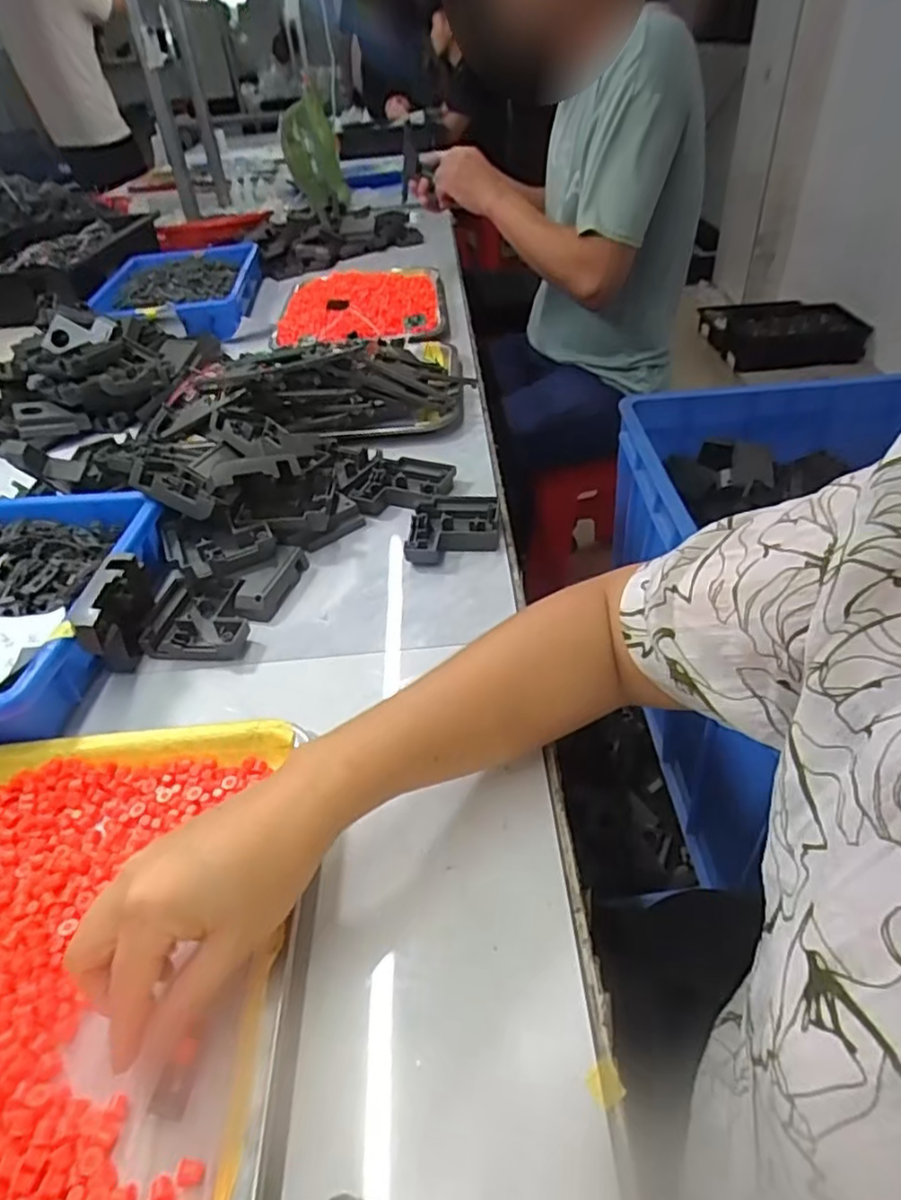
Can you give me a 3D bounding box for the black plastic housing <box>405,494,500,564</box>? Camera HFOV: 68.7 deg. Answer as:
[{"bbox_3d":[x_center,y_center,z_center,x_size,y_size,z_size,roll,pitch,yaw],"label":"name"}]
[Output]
[{"bbox_3d":[0.003,-0.061,0.573,0.076,0.021,0.082,-1,40,5],"label":"black plastic housing"}]

